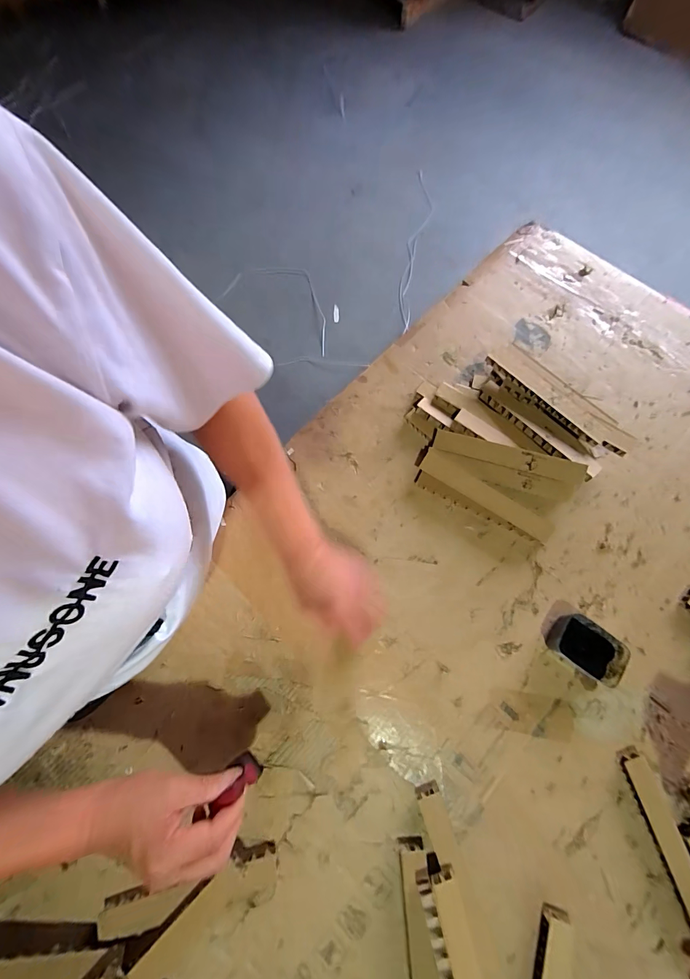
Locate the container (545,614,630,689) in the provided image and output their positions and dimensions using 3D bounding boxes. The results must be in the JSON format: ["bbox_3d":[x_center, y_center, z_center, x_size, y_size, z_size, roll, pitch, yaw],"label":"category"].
[{"bbox_3d":[0.314,0.204,0.470,0.082,0.035,0.058,36,77,12],"label":"container"}]

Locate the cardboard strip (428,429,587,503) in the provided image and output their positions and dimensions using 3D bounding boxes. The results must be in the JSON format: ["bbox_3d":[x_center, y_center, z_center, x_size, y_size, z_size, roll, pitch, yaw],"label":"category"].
[{"bbox_3d":[0.221,-0.035,0.518,0.202,0.011,0.057,18,104,18],"label":"cardboard strip"}]

